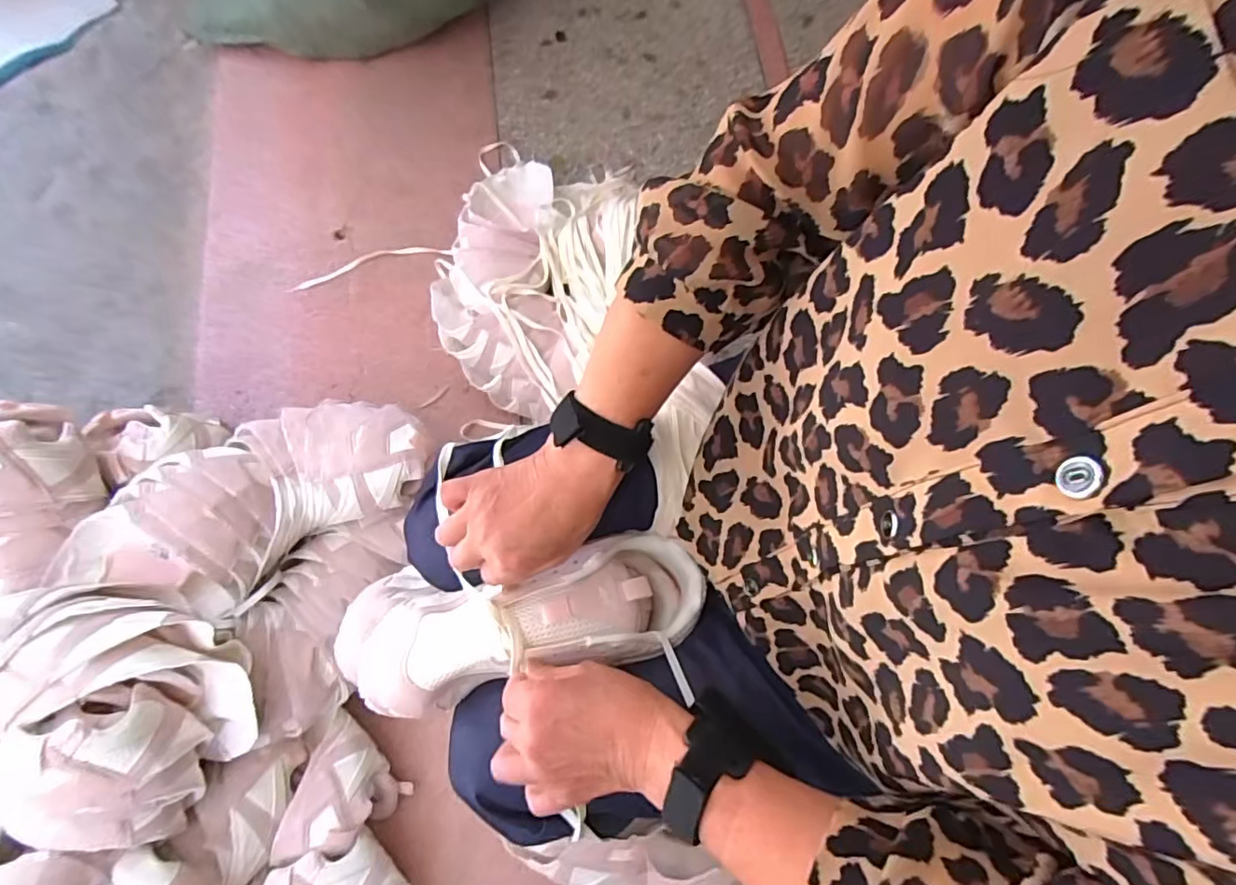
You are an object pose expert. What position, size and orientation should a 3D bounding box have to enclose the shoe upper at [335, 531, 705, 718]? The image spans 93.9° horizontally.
[{"bbox_3d":[-0.082,0.141,0.465,0.292,0.121,0.096,-11,76,1],"label":"shoe upper"}]

